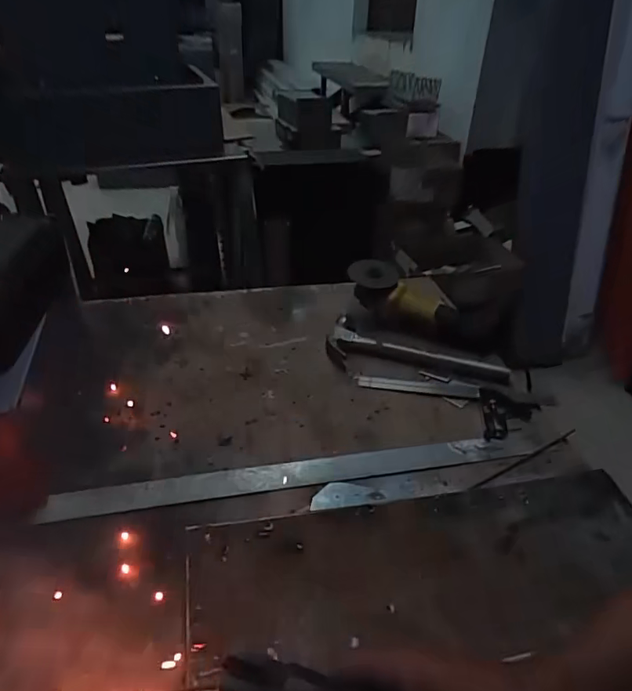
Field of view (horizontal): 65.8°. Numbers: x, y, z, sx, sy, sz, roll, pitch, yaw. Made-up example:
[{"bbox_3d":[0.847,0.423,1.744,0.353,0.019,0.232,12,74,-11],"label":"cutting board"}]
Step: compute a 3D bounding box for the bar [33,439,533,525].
[{"bbox_3d":[-0.020,0.162,0.634,0.617,0.011,0.046,-6,37,-10],"label":"bar"}]

